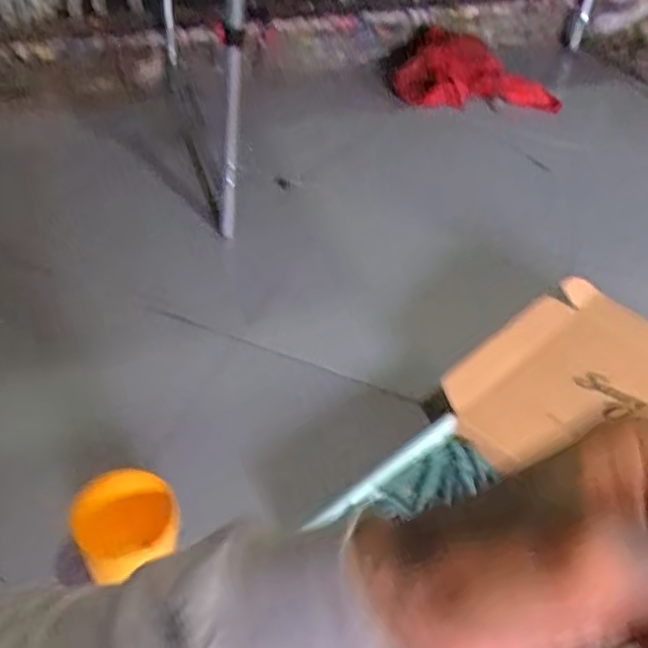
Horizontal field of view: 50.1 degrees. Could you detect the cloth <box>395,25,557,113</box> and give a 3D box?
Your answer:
[{"bbox_3d":[0.319,-0.564,1.536,0.356,0.076,0.249,-1,44,-7],"label":"cloth"}]

